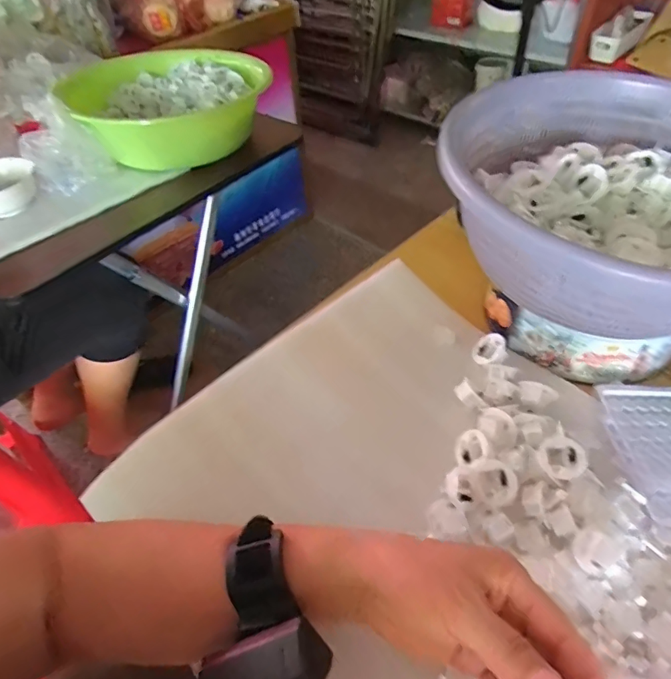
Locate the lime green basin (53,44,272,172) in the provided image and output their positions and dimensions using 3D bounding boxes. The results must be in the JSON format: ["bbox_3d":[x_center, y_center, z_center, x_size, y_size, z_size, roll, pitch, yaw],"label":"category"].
[{"bbox_3d":[-0.287,-0.405,0.841,0.301,0.126,0.300,-2,47,3],"label":"lime green basin"}]

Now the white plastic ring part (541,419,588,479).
[{"bbox_3d":[0.167,0.084,0.362,0.031,0.009,0.040,-18,49,-12],"label":"white plastic ring part"}]

